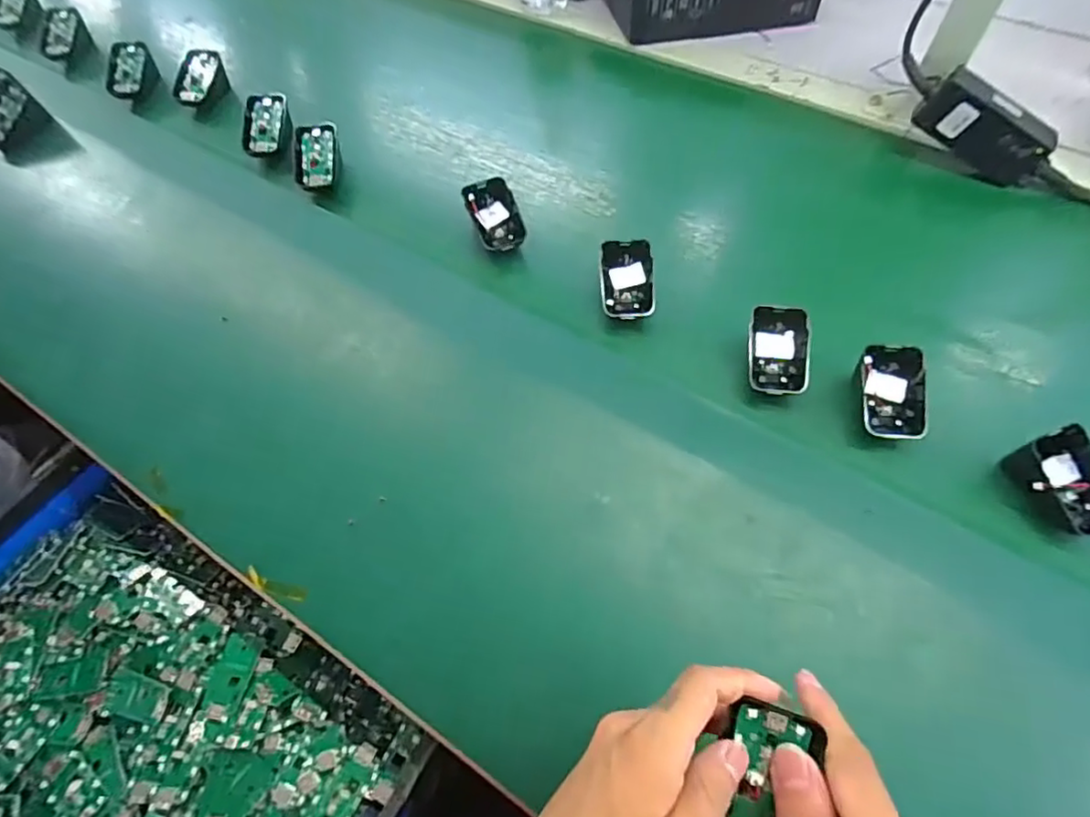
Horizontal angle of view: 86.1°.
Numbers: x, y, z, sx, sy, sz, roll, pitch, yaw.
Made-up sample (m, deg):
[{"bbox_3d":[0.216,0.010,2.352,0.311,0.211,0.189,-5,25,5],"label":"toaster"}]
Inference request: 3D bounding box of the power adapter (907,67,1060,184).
[{"bbox_3d":[0.412,-0.261,0.548,0.120,0.056,0.031,34,65,-4],"label":"power adapter"}]

